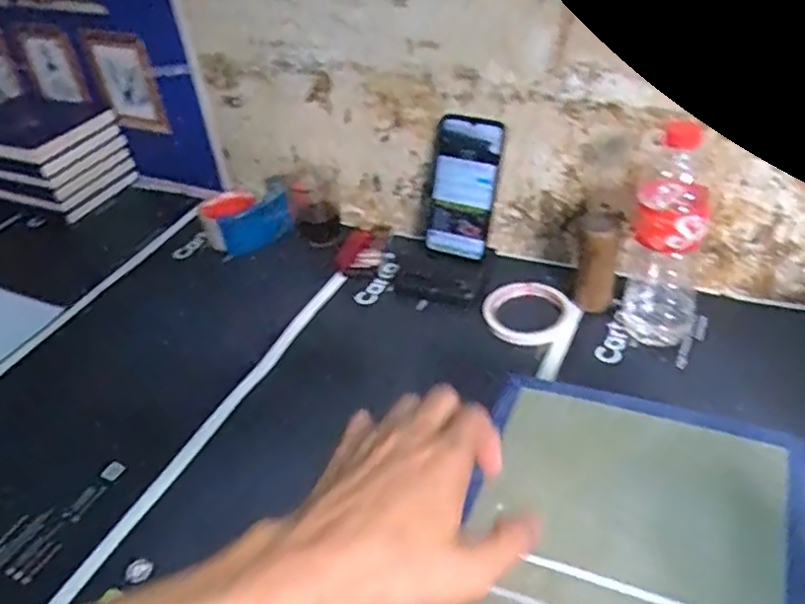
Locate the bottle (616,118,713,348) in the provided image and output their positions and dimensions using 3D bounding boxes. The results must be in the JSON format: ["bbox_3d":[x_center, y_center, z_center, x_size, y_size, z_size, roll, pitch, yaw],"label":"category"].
[{"bbox_3d":[0.269,-0.062,0.672,0.077,0.225,0.071,12,42,21],"label":"bottle"}]

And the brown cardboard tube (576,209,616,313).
[{"bbox_3d":[0.211,-0.042,0.727,0.038,0.120,0.032,8,41,17],"label":"brown cardboard tube"}]

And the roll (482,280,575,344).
[{"bbox_3d":[0.144,0.009,0.762,0.098,0.012,0.105,-4,39,3],"label":"roll"}]

